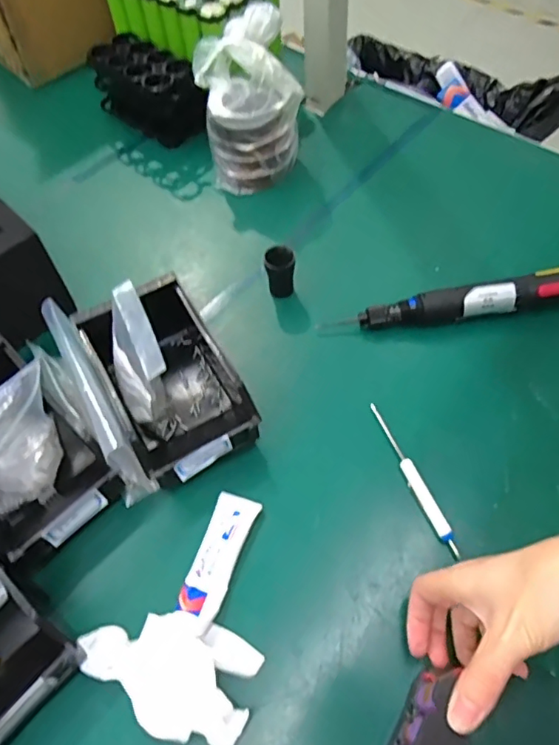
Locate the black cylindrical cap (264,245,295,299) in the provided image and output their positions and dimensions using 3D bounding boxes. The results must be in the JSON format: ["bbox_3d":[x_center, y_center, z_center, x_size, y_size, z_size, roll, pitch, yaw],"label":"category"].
[{"bbox_3d":[0.001,-0.106,0.561,0.029,0.057,0.024,0,59,2],"label":"black cylindrical cap"}]

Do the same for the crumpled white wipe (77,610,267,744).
[{"bbox_3d":[-0.081,0.213,0.385,0.127,0.027,0.073,14,61,10],"label":"crumpled white wipe"}]

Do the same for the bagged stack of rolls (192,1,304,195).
[{"bbox_3d":[-0.035,-0.318,0.638,0.115,0.156,0.124,-4,59,0],"label":"bagged stack of rolls"}]

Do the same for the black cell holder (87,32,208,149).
[{"bbox_3d":[-0.178,-0.372,0.710,0.079,0.098,0.151,-39,65,-19],"label":"black cell holder"}]

